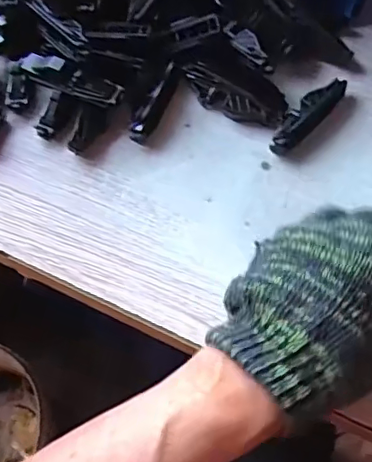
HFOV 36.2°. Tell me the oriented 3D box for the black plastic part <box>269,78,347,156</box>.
[{"bbox_3d":[0.088,-0.085,0.412,0.020,0.009,0.079,38,70,16],"label":"black plastic part"}]

